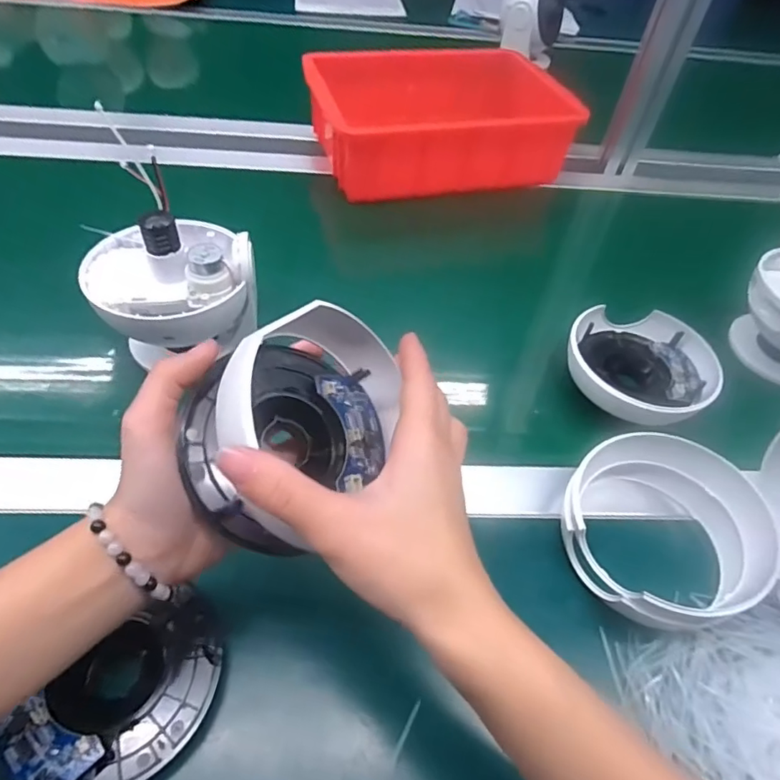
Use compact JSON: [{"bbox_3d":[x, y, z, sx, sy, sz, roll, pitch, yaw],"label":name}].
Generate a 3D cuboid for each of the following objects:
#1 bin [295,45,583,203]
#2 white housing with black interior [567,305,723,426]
[{"bbox_3d":[0.072,-0.329,0.642,0.316,0.088,0.195,-11,51,-15],"label":"bin"},{"bbox_3d":[0.211,-0.024,0.450,0.114,0.043,0.102,26,52,16],"label":"white housing with black interior"}]

